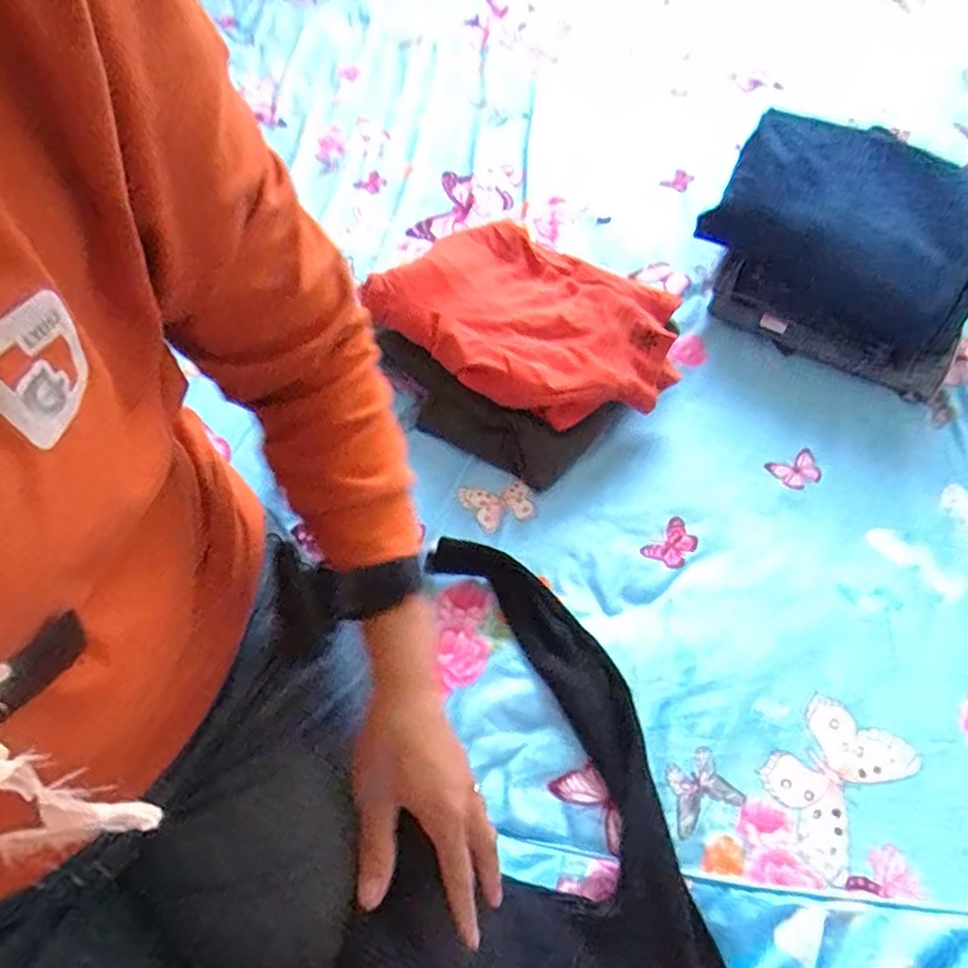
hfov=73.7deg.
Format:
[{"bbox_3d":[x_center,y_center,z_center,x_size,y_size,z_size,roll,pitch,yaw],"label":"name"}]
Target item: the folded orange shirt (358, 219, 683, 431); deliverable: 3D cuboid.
[{"bbox_3d":[0.055,-0.175,0.657,0.289,0.048,0.227,28,60,15],"label":"folded orange shirt"}]

